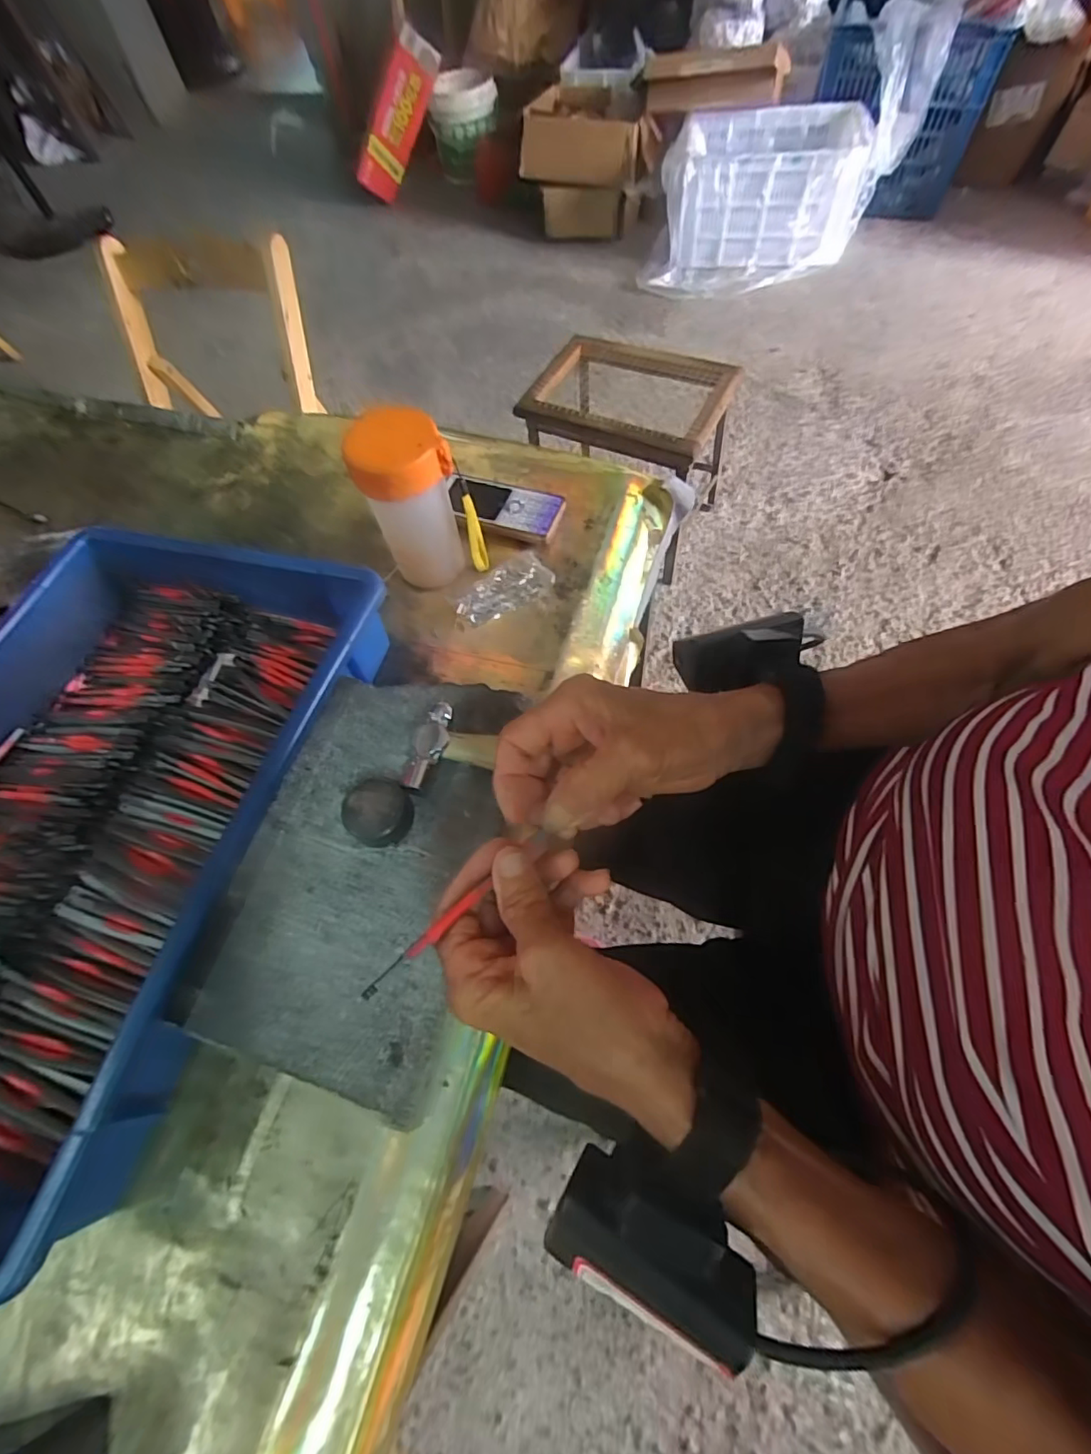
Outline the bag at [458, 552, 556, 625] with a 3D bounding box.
[{"bbox_3d":[-0.038,-0.123,0.491,0.085,0.020,0.049,-28,63,-9],"label":"bag"}]

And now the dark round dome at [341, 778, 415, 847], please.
[{"bbox_3d":[-0.100,0.052,0.335,0.037,0.021,0.036,-2,62,4],"label":"dark round dome"}]

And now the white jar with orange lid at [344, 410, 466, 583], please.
[{"bbox_3d":[-0.109,-0.173,0.451,0.077,0.138,0.061,-23,63,-9],"label":"white jar with orange lid"}]

